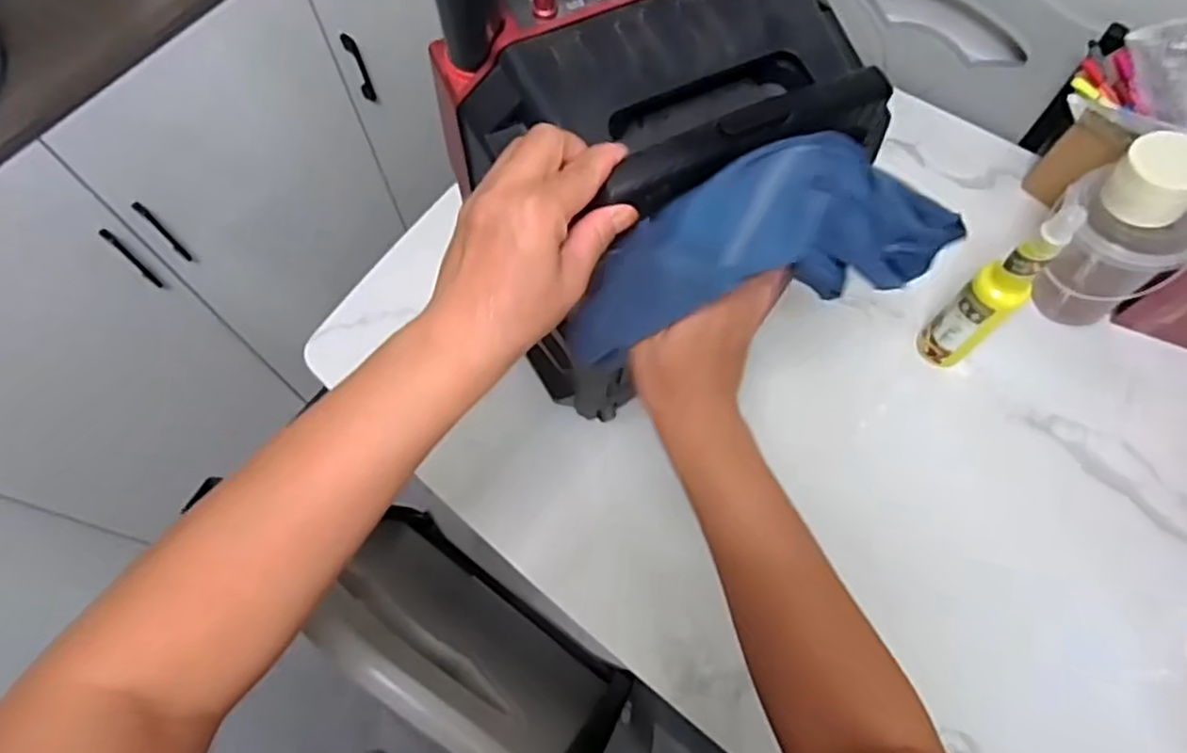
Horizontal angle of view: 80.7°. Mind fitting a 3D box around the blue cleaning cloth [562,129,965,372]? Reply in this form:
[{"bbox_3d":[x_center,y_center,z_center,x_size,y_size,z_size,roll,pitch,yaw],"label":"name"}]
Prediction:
[{"bbox_3d":[0.104,-0.082,0.402,0.243,0.081,0.068,-16,69,-12],"label":"blue cleaning cloth"}]

